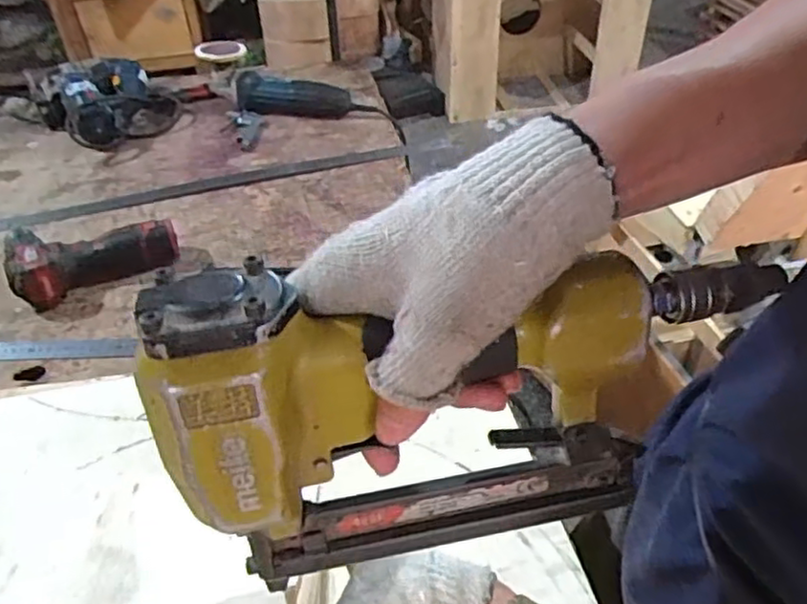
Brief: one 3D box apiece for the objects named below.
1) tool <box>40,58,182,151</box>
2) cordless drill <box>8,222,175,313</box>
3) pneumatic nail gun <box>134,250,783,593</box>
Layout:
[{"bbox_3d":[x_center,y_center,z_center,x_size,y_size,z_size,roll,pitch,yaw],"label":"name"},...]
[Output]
[{"bbox_3d":[-0.508,-0.352,1.201,0.187,0.085,0.199,-1,39,1],"label":"tool"},{"bbox_3d":[-0.416,-0.078,0.889,0.193,0.052,0.152,-26,45,-26],"label":"cordless drill"},{"bbox_3d":[0.029,0.043,0.309,0.256,0.146,0.055,-10,39,-8],"label":"pneumatic nail gun"}]

